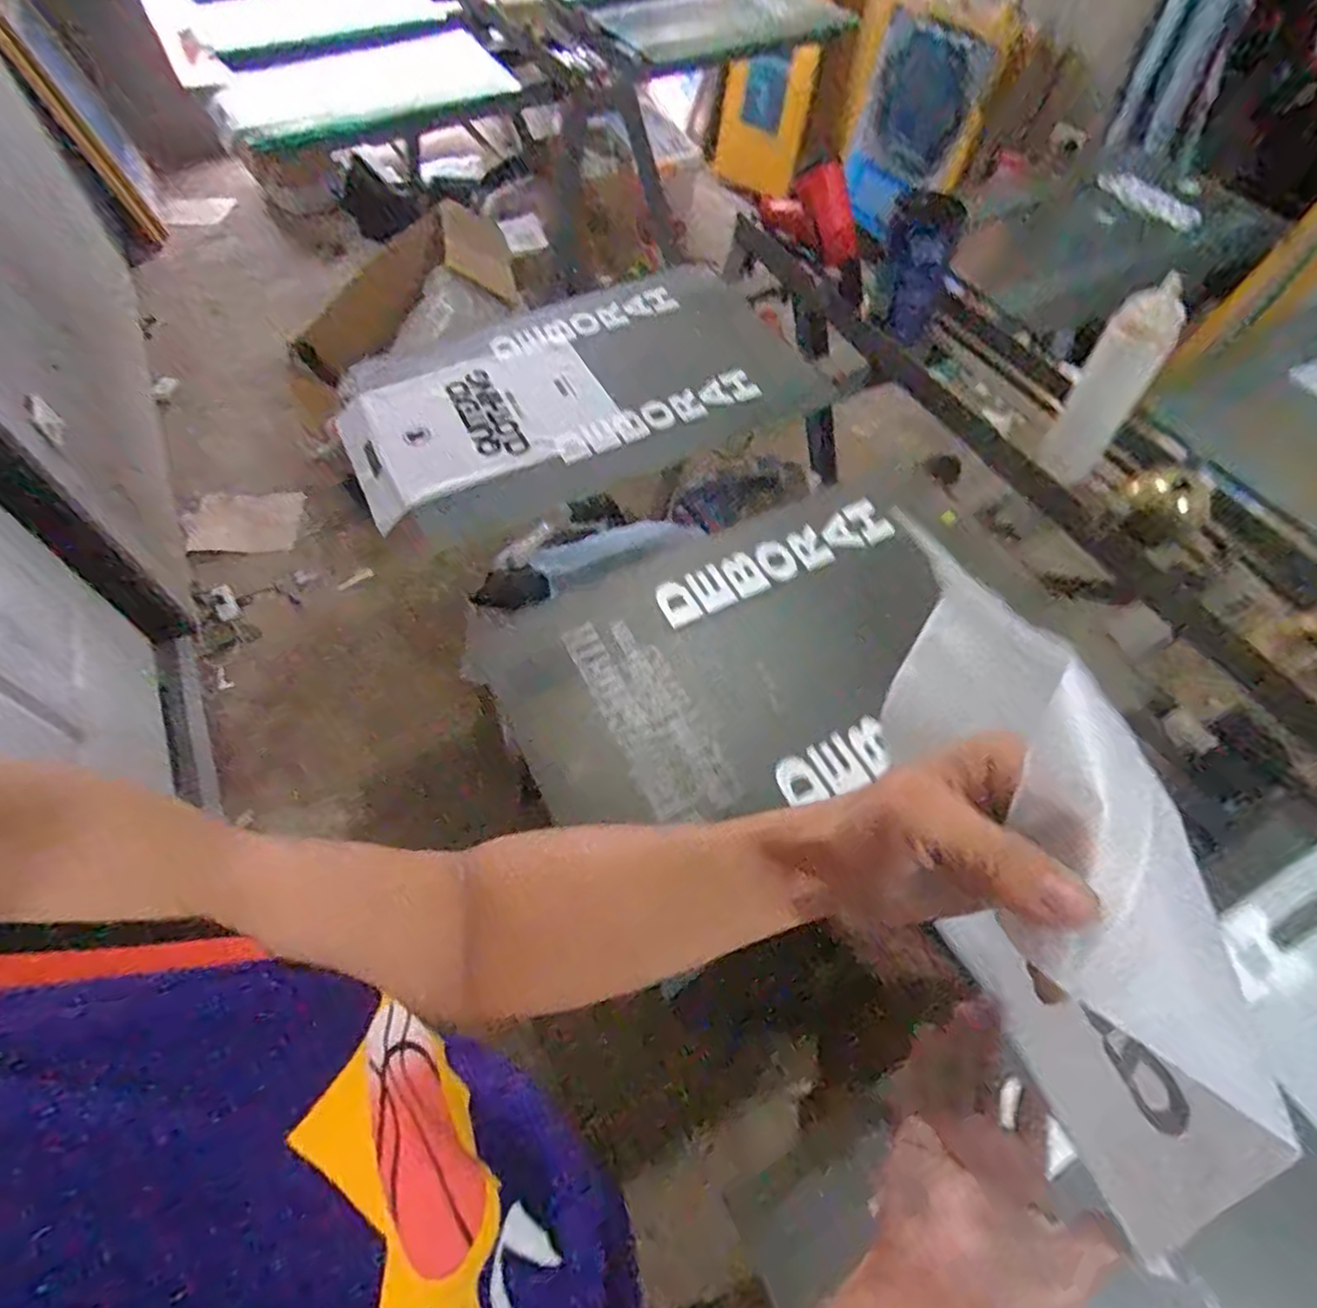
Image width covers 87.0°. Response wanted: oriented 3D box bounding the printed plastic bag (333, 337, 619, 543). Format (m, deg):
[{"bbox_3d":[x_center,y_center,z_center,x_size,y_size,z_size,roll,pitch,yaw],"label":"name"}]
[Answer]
[{"bbox_3d":[-0.252,-0.330,0.989,0.373,0.050,0.255,-22,59,-13],"label":"printed plastic bag"}]

